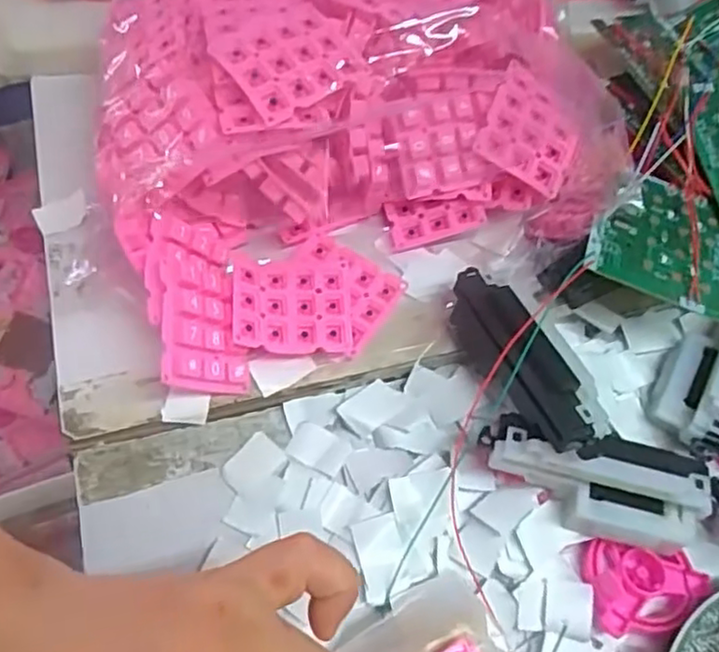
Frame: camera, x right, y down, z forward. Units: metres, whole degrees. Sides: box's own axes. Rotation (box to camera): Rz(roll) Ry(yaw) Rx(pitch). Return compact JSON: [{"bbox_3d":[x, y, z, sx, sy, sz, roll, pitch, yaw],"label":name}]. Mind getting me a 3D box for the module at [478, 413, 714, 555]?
[{"bbox_3d":[0.104,0.070,0.306,0.098,0.039,0.039,15,64,4],"label":"module"}]

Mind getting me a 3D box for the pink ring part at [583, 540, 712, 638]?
[{"bbox_3d":[0.130,0.115,0.305,0.054,0.008,0.038,-6,64,-6],"label":"pink ring part"}]

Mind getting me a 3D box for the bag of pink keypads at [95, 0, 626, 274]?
[{"bbox_3d":[-0.001,-0.122,0.357,0.254,0.078,0.161,-6,64,-6],"label":"bag of pink keypads"}]

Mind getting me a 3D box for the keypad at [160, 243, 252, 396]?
[{"bbox_3d":[-0.074,-0.004,0.322,0.016,0.045,0.069,-19,70,35],"label":"keypad"}]

